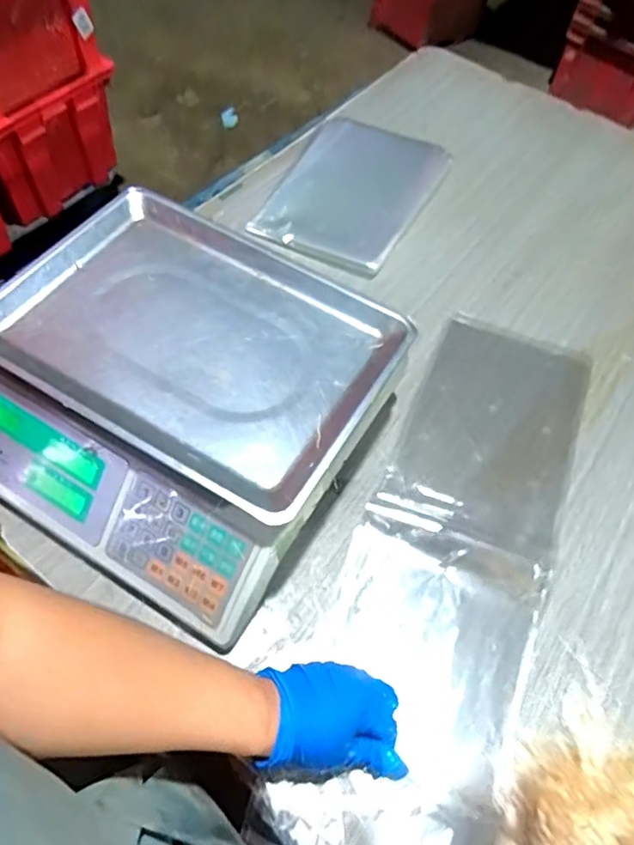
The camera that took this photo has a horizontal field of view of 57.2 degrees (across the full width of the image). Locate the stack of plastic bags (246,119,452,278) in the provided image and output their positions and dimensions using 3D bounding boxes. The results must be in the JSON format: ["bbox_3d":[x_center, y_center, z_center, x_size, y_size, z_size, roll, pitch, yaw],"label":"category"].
[{"bbox_3d":[0.051,-0.347,0.842,0.201,0.014,0.332,24,59,11],"label":"stack of plastic bags"}]

